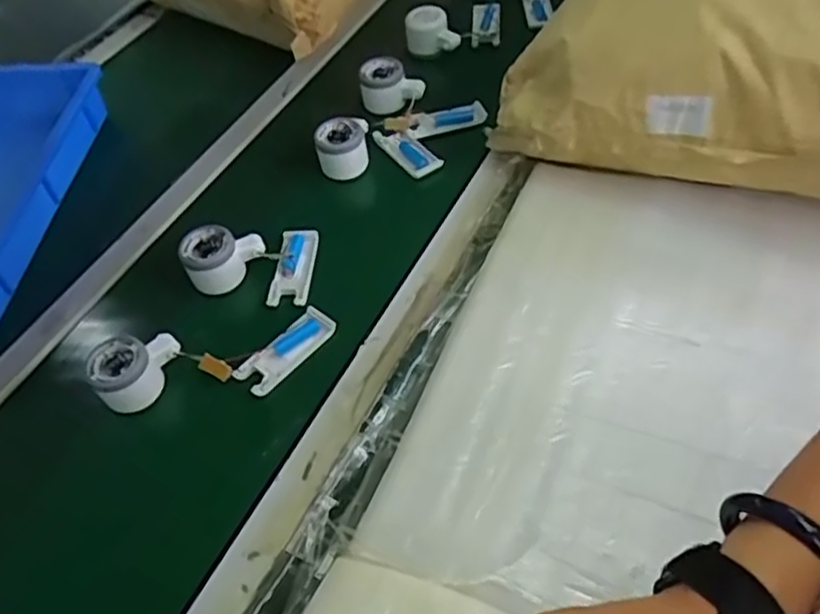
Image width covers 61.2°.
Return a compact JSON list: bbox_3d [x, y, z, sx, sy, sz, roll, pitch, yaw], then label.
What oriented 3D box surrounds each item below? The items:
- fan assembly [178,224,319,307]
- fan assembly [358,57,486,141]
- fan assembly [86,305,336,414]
[{"bbox_3d":[-0.170,-0.057,0.743,0.130,0.050,0.097,1,51,8],"label":"fan assembly"},{"bbox_3d":[0.003,-0.257,0.870,0.162,0.049,0.082,25,58,25],"label":"fan assembly"},{"bbox_3d":[-0.185,0.046,0.660,0.223,0.038,0.079,-15,51,-5],"label":"fan assembly"}]

